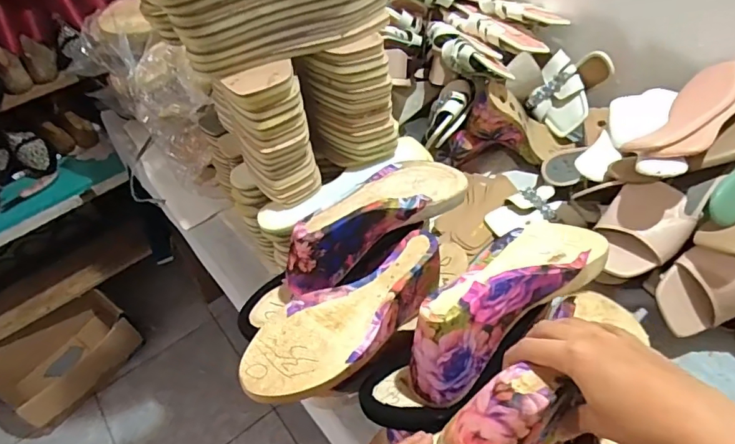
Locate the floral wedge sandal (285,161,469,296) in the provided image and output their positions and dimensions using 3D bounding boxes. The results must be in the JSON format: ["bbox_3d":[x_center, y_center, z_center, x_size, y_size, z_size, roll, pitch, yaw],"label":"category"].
[{"bbox_3d":[0.011,0.000,0.537,0.222,0.068,0.090,-33,51,-23],"label":"floral wedge sandal"}]

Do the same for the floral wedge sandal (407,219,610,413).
[{"bbox_3d":[0.130,0.067,0.456,0.230,0.073,0.083,-29,49,-20],"label":"floral wedge sandal"}]

